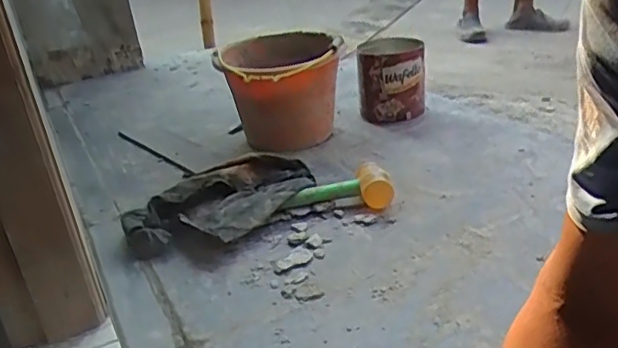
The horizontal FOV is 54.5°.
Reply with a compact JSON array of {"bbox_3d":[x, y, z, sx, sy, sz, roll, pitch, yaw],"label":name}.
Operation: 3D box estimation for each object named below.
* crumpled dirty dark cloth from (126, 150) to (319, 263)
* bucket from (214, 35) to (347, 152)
[{"bbox_3d":[-0.132,0.046,0.951,0.307,0.078,0.151,-23,30,-33],"label":"crumpled dirty dark cloth"},{"bbox_3d":[-0.058,-0.165,1.253,0.231,0.211,0.295,-9,25,-4],"label":"bucket"}]

